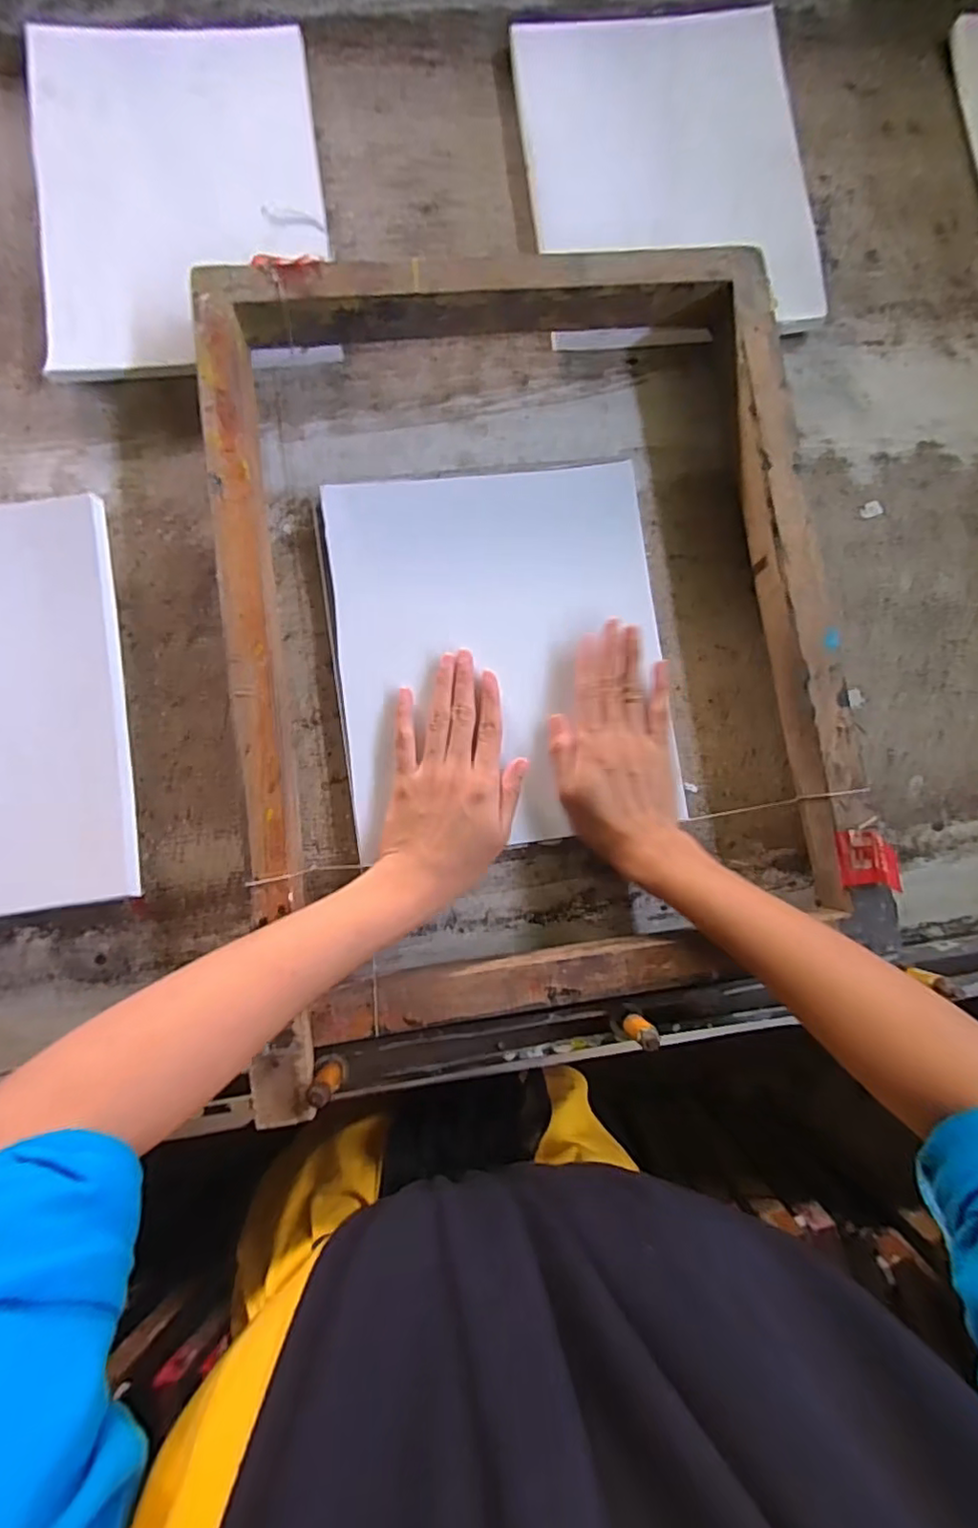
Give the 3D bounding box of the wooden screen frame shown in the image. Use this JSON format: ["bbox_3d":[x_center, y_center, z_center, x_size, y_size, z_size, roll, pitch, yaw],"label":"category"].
[{"bbox_3d":[0.032,-0.087,0.416,0.397,0.057,0.532,-7,82,-5],"label":"wooden screen frame"}]

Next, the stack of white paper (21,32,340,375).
[{"bbox_3d":[-0.226,-0.420,0.450,0.198,0.013,0.274,-7,85,-10],"label":"stack of white paper"}]

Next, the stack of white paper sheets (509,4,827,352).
[{"bbox_3d":[0.139,-0.470,0.486,0.211,0.013,0.278,-8,85,2],"label":"stack of white paper sheets"}]

